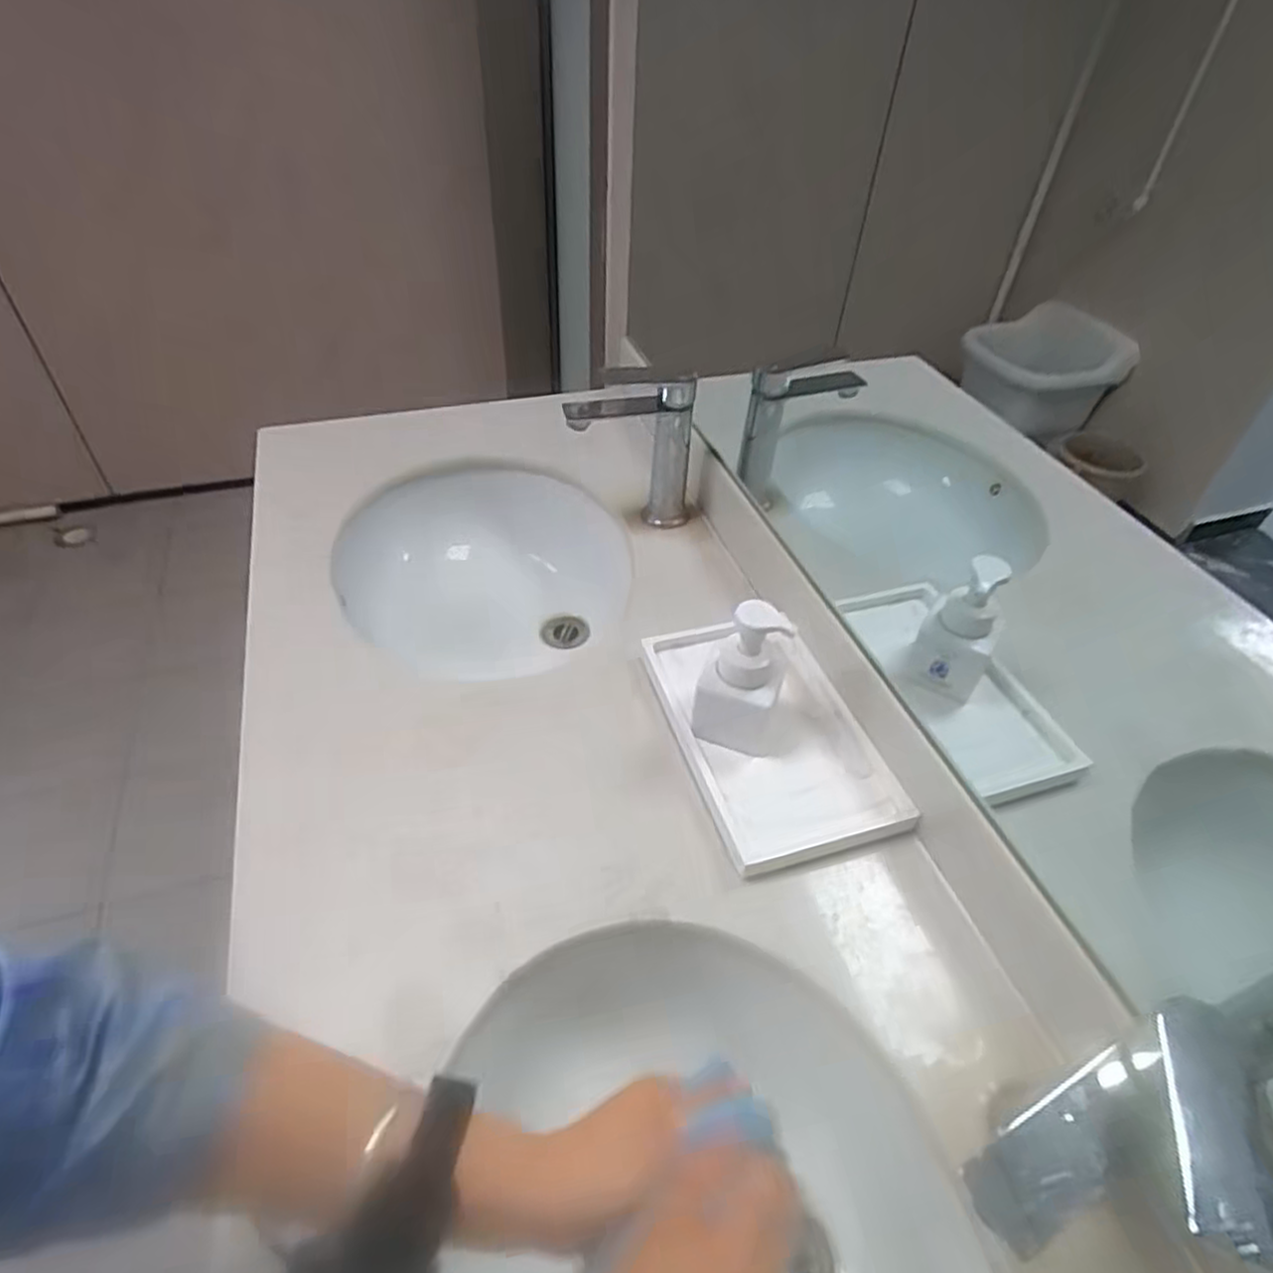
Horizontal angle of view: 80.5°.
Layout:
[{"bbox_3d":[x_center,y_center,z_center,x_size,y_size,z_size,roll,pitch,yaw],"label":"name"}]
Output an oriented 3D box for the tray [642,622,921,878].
[{"bbox_3d":[0.118,0.082,0.684,0.159,0.032,0.256,-10,46,-15],"label":"tray"}]

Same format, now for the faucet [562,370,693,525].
[{"bbox_3d":[-0.006,-0.209,0.881,0.152,0.210,0.049,-1,45,-5],"label":"faucet"}]

